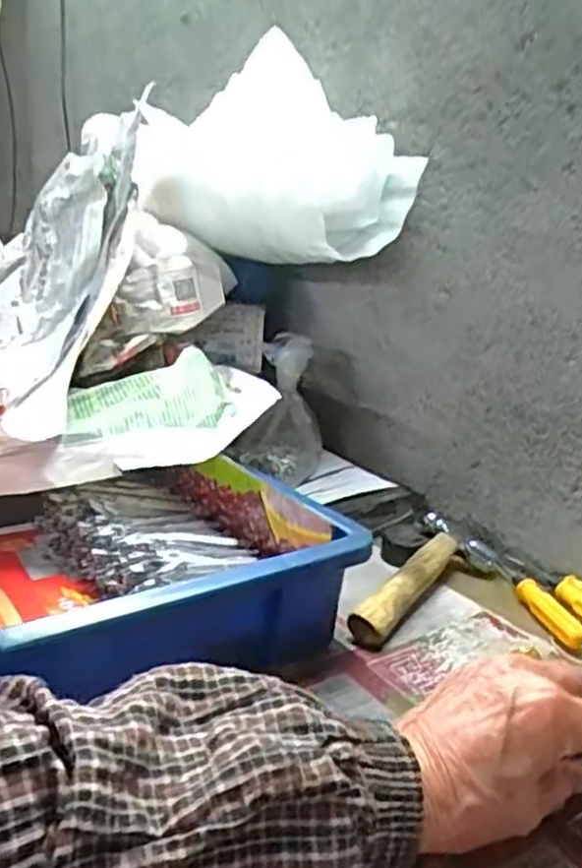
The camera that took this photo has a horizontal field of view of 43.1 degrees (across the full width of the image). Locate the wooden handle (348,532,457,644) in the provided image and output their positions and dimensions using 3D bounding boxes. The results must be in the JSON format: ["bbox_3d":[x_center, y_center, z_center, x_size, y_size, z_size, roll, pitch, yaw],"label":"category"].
[{"bbox_3d":[0.084,0.103,0.507,0.024,0.024,0.134,14,19,34],"label":"wooden handle"}]

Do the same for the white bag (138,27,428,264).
[{"bbox_3d":[-0.017,-0.242,0.639,0.243,0.158,0.106,8,17,14],"label":"white bag"}]

